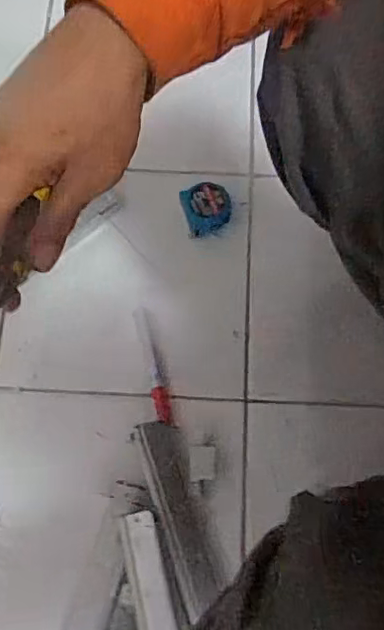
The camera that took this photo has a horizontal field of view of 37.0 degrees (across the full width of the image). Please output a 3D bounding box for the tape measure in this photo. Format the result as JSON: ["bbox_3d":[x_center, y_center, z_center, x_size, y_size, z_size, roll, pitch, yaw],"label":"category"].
[{"bbox_3d":[0.017,-0.133,0.724,0.063,0.034,0.058,0,72,-1],"label":"tape measure"}]

